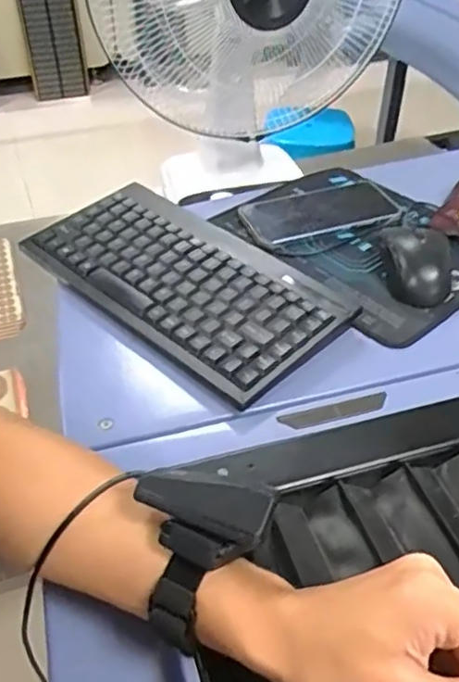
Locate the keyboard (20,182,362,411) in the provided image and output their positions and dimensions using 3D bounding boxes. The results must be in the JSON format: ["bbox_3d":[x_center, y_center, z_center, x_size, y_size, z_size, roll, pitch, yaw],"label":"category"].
[{"bbox_3d":[-0.046,-0.053,0.568,0.284,0.030,0.141,34,53,30],"label":"keyboard"}]

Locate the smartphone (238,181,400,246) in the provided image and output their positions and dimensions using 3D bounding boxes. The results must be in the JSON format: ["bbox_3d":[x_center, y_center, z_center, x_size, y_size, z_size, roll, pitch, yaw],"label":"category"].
[{"bbox_3d":[0.097,-0.138,0.671,0.165,0.012,0.089,-14,45,-14],"label":"smartphone"}]

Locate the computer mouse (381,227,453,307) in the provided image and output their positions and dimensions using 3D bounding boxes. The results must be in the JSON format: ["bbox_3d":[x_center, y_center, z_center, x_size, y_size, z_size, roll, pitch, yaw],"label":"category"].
[{"bbox_3d":[0.173,-0.073,0.581,0.056,0.033,0.093,1,44,1],"label":"computer mouse"}]

